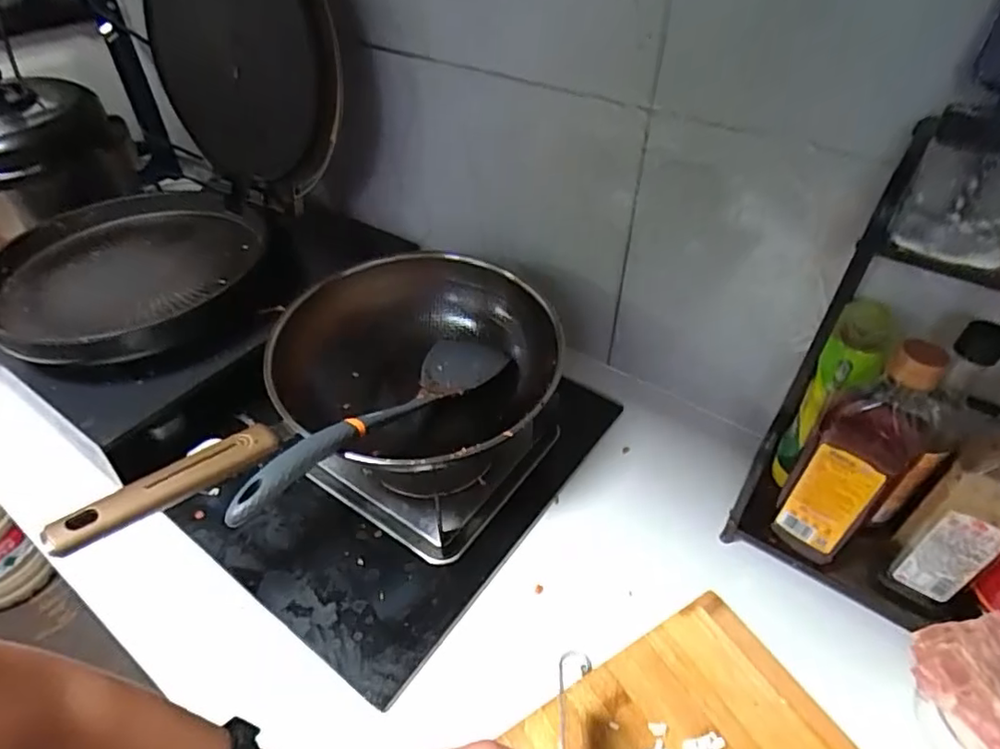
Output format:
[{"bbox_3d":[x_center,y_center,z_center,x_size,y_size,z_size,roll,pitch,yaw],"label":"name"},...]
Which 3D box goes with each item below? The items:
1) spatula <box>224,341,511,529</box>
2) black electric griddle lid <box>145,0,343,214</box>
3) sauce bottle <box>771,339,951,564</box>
[{"bbox_3d":[-0.115,0.038,0.583,0.084,0.041,0.350,22,29,22],"label":"spatula"},{"bbox_3d":[-0.350,-0.409,0.765,0.338,0.333,0.061,23,42,20],"label":"black electric griddle lid"},{"bbox_3d":[0.316,0.067,0.512,0.078,0.252,0.065,-34,53,-31],"label":"sauce bottle"}]

